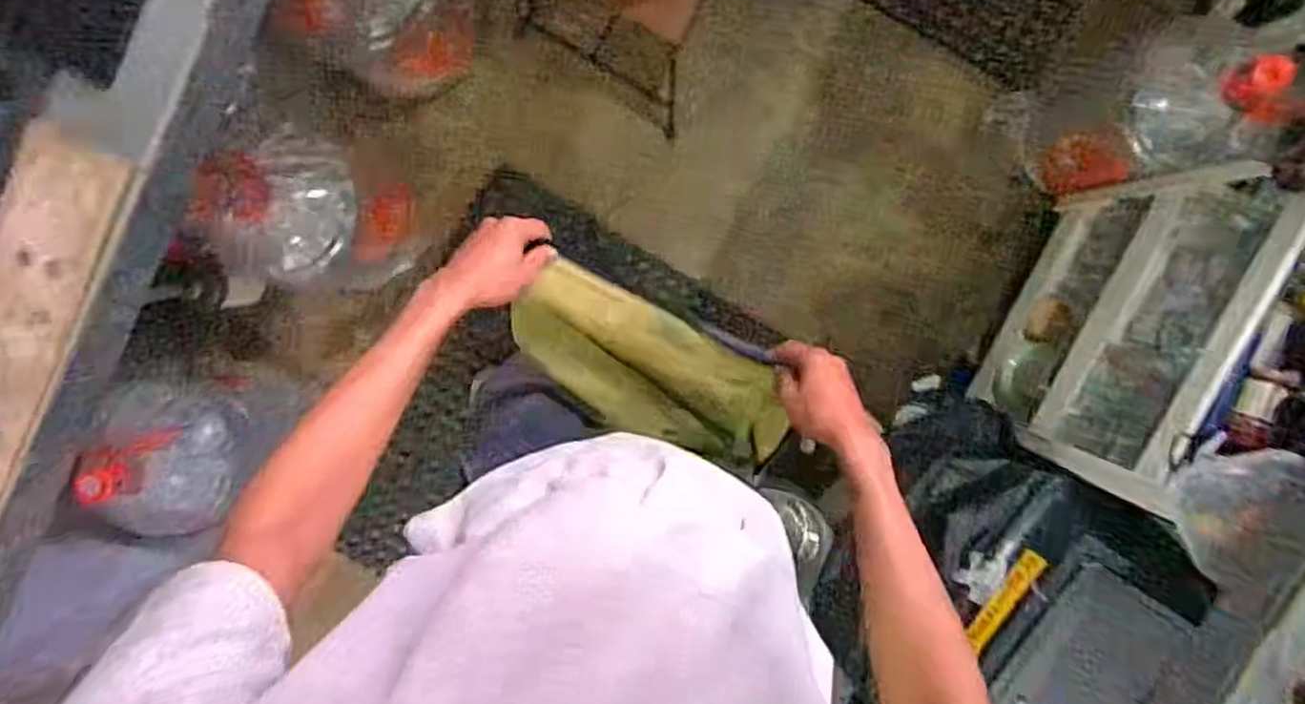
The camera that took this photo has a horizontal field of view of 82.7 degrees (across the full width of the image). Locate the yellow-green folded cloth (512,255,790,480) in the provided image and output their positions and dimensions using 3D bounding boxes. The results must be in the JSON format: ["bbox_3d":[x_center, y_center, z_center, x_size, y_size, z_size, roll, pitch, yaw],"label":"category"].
[{"bbox_3d":[-0.007,0.028,0.842,0.315,0.070,0.143,30,95,-14],"label":"yellow-green folded cloth"}]

